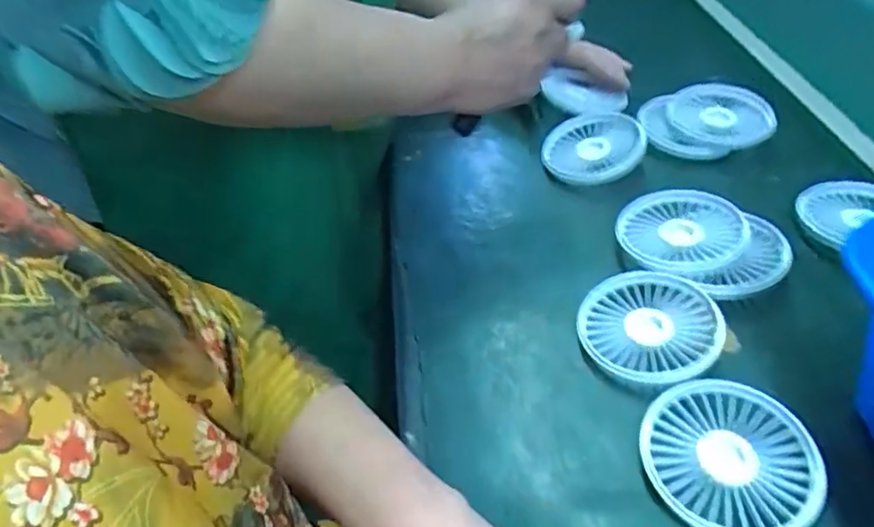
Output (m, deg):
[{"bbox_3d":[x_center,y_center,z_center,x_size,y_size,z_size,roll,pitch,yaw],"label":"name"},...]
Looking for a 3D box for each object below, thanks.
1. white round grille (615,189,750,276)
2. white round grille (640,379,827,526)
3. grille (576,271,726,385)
[{"bbox_3d":[0.187,-0.025,0.448,0.089,0.020,0.095,-2,41,2],"label":"white round grille"},{"bbox_3d":[0.164,0.107,0.323,0.089,0.021,0.087,-2,41,2],"label":"white round grille"},{"bbox_3d":[0.144,0.040,0.394,0.088,0.017,0.090,-2,41,2],"label":"grille"}]

